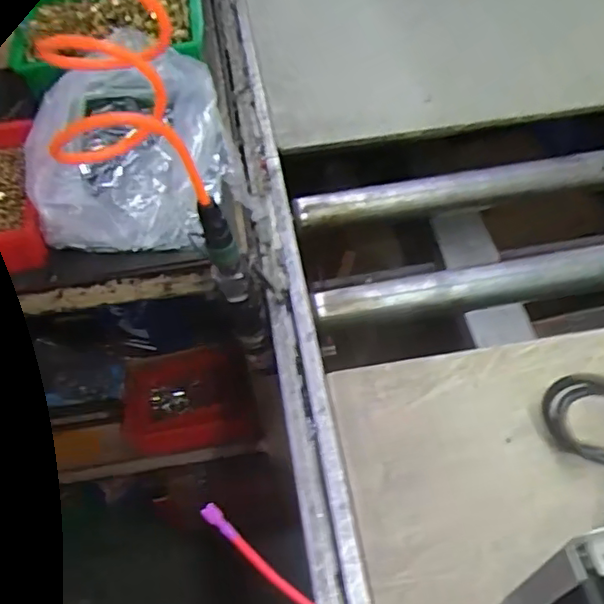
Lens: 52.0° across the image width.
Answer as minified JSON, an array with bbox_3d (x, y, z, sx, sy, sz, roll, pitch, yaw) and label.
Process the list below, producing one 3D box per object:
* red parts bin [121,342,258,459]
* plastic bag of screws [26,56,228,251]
[{"bbox_3d":[-0.180,0.153,0.966,0.197,0.081,0.137,-11,53,-5],"label":"red parts bin"},{"bbox_3d":[-0.186,-0.152,0.676,0.196,0.135,0.180,-7,50,-4],"label":"plastic bag of screws"}]

